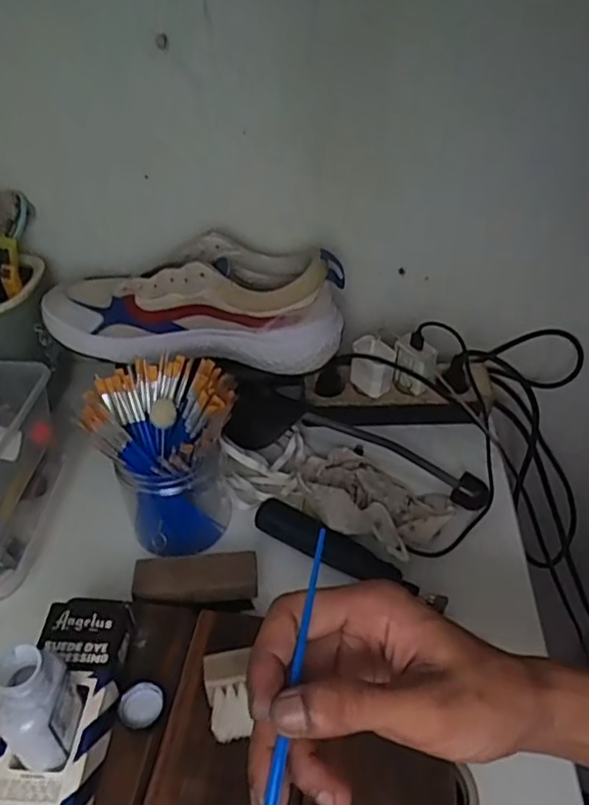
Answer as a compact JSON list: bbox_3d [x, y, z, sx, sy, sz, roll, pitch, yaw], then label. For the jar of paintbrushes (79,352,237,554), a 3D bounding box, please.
[{"bbox_3d":[-0.106,0.045,0.531,0.112,0.140,0.098,-3,40,-4],"label":"jar of paintbrushes"}]

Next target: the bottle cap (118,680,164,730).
[{"bbox_3d":[-0.097,0.195,0.401,0.027,0.014,0.024,-12,41,-15],"label":"bottle cap"}]

